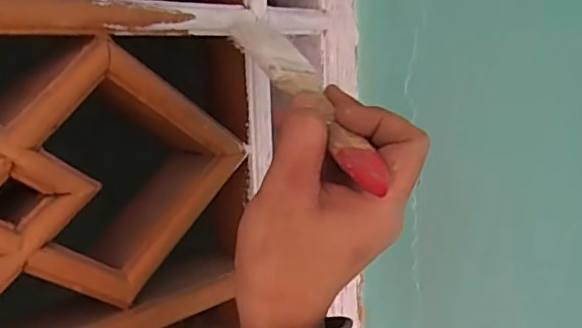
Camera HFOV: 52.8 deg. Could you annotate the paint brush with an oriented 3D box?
[{"bbox_3d":[0.007,-0.045,0.324,0.032,0.013,0.181,-6,36,-22],"label":"paint brush"}]

